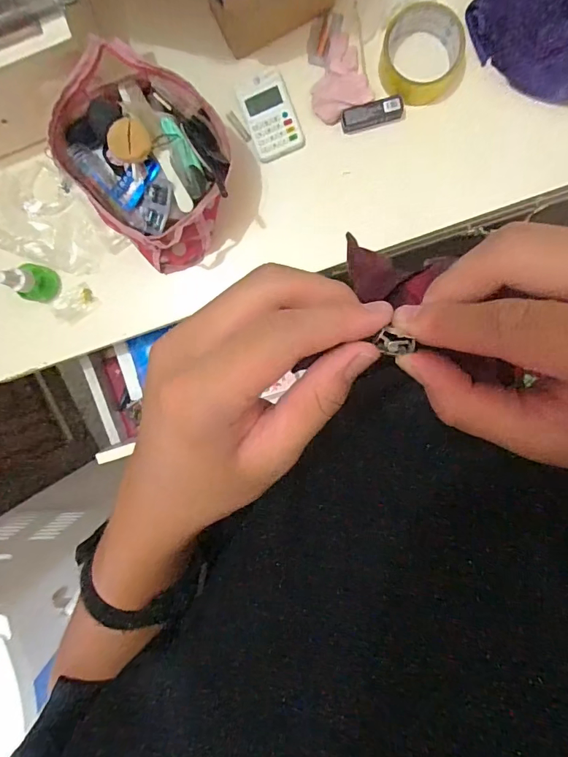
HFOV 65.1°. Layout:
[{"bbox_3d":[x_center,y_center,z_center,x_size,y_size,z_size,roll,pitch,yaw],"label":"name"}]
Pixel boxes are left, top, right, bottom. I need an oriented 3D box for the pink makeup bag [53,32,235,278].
[{"bbox_3d":[-0.142,-0.230,0.480,0.168,0.105,0.157,35,97,0],"label":"pink makeup bag"}]

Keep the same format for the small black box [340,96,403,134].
[{"bbox_3d":[0.099,-0.296,0.499,0.068,0.019,0.020,-13,94,6],"label":"small black box"}]

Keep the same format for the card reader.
[{"bbox_3d":[-0.016,-0.301,0.511,0.056,0.022,0.084,-22,94,6],"label":"card reader"}]

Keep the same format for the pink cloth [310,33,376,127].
[{"bbox_3d":[0.058,-0.340,0.500,0.064,0.020,0.088,-19,94,6],"label":"pink cloth"}]

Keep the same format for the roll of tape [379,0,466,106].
[{"bbox_3d":[0.151,-0.349,0.482,0.088,0.033,0.085,0,96,4],"label":"roll of tape"}]

